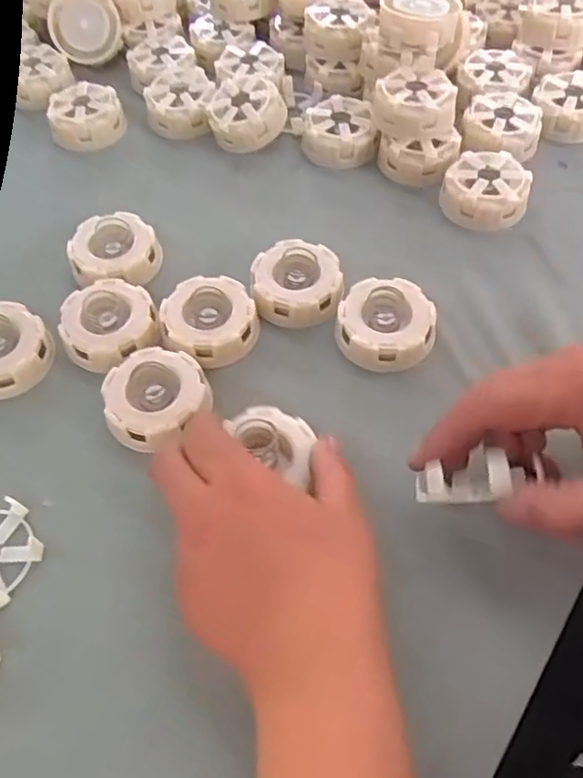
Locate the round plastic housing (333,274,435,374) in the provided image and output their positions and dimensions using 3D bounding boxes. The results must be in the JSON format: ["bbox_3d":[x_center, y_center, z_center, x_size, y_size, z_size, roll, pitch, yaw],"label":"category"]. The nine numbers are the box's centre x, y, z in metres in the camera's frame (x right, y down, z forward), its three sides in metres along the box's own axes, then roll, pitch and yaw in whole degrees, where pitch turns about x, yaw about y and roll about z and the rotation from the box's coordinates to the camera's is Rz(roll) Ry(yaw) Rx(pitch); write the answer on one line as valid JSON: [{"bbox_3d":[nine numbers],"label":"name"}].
[{"bbox_3d":[0.060,-0.044,0.390,0.060,0.021,0.060,1,59,-1],"label":"round plastic housing"}]

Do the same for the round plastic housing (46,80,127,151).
[{"bbox_3d":[-0.171,-0.228,0.515,0.059,0.024,0.059,1,59,-1],"label":"round plastic housing"}]

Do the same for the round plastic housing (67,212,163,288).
[{"bbox_3d":[-0.123,-0.096,0.430,0.060,0.021,0.056,-7,60,-6],"label":"round plastic housing"}]

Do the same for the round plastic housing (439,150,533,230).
[{"bbox_3d":[0.143,-0.147,0.452,0.059,0.025,0.058,1,59,-1],"label":"round plastic housing"}]

